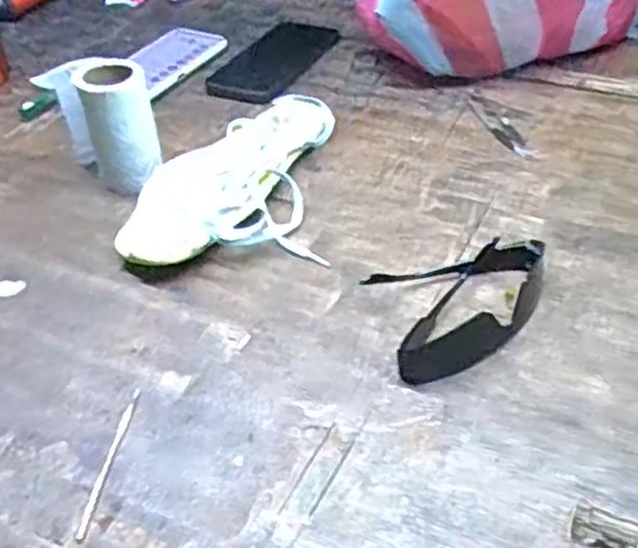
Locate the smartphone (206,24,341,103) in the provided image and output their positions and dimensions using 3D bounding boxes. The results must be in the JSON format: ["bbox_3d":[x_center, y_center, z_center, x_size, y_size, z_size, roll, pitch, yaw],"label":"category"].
[{"bbox_3d":[-0.050,-0.238,0.851,0.085,0.010,0.161,19,47,24],"label":"smartphone"}]

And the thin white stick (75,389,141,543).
[{"bbox_3d":[-0.127,0.112,0.467,0.007,0.004,0.106,3,42,9],"label":"thin white stick"}]

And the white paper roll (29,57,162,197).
[{"bbox_3d":[-0.181,-0.130,0.674,0.092,0.103,0.056,29,52,32],"label":"white paper roll"}]

